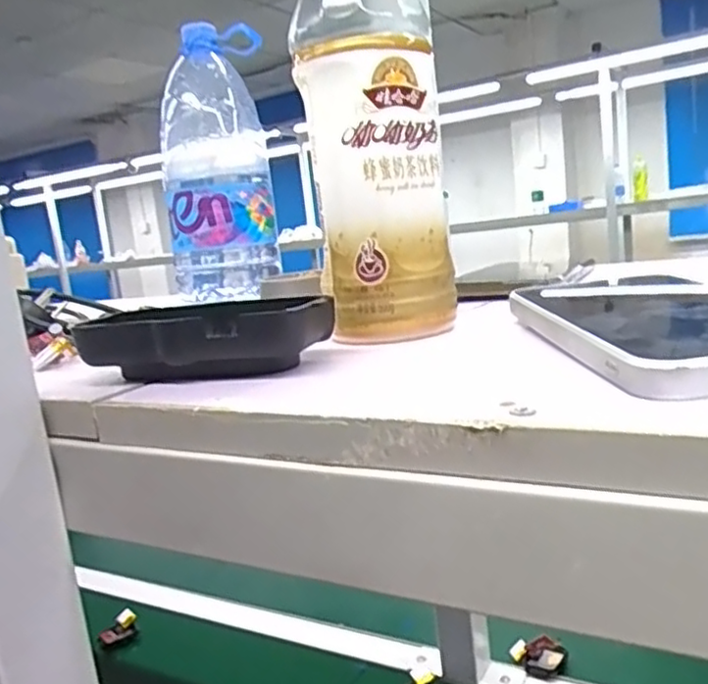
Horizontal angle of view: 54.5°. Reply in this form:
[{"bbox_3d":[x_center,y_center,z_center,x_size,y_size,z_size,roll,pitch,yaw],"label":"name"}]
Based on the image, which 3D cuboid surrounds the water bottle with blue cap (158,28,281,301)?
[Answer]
[{"bbox_3d":[-0.125,-0.158,0.624,0.098,0.229,0.099,-7,9,-10],"label":"water bottle with blue cap"}]

